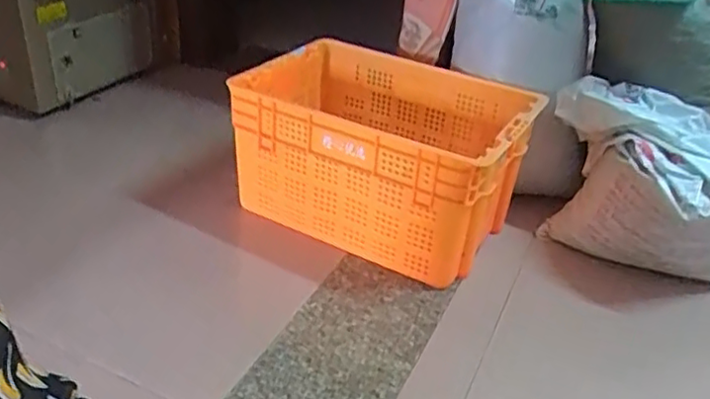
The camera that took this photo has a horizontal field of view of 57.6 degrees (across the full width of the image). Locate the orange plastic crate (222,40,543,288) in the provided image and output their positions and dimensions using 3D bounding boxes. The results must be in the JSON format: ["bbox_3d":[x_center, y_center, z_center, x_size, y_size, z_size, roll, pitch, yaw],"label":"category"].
[{"bbox_3d":[0.052,-0.094,1.434,0.583,0.334,0.412,22,36,25],"label":"orange plastic crate"}]

